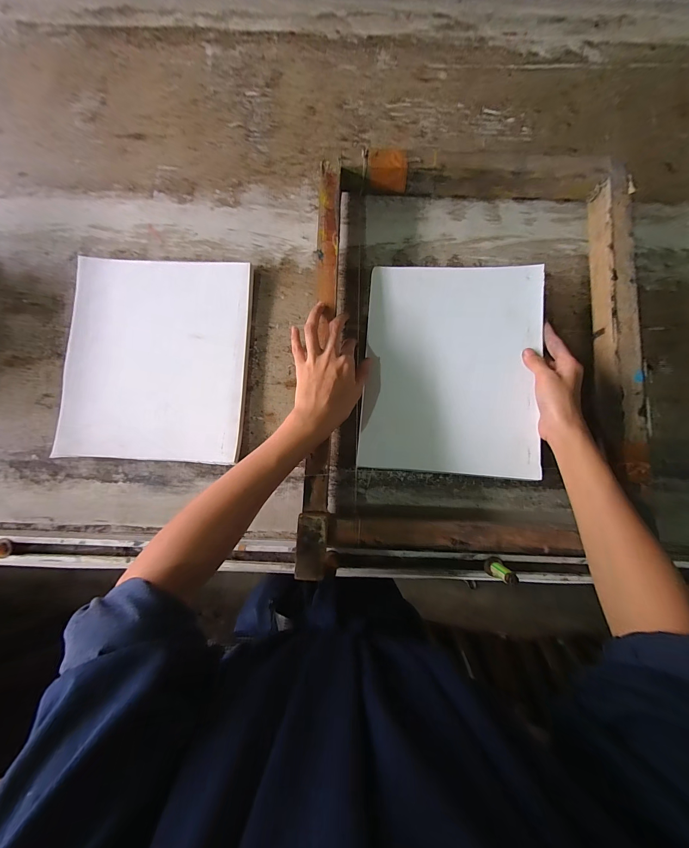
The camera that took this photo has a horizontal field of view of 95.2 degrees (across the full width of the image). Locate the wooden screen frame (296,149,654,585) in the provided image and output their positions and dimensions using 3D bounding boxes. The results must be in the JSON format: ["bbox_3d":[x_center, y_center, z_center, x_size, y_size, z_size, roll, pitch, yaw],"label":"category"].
[{"bbox_3d":[0.158,-0.086,0.400,0.394,0.065,0.515,3,83,0],"label":"wooden screen frame"}]

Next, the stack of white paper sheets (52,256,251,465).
[{"bbox_3d":[-0.247,-0.090,0.422,0.231,0.019,0.271,1,83,0],"label":"stack of white paper sheets"}]

